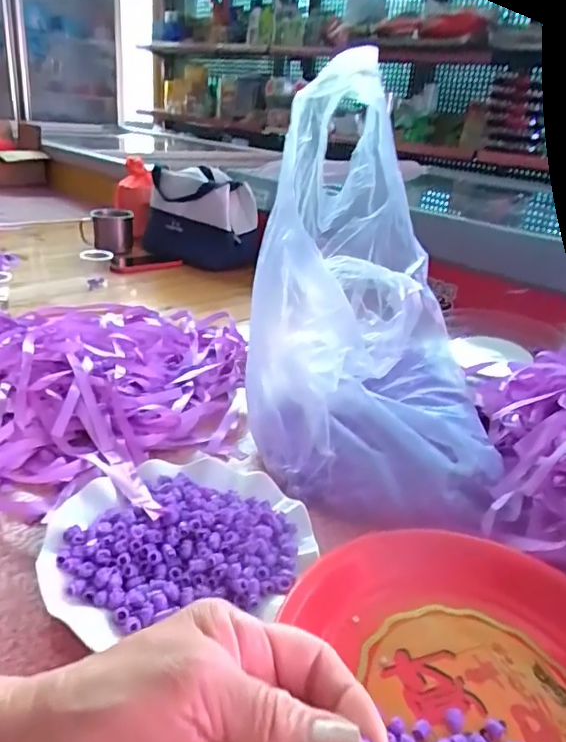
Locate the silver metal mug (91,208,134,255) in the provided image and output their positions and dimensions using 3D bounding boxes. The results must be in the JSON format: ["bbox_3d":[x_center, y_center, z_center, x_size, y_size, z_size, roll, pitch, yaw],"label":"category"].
[{"bbox_3d":[-0.353,-0.289,1.170,0.080,0.082,0.087,-3,26,-15],"label":"silver metal mug"}]

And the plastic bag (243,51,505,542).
[{"bbox_3d":[0.089,-0.078,0.502,0.213,0.319,0.240,7,25,5],"label":"plastic bag"}]

